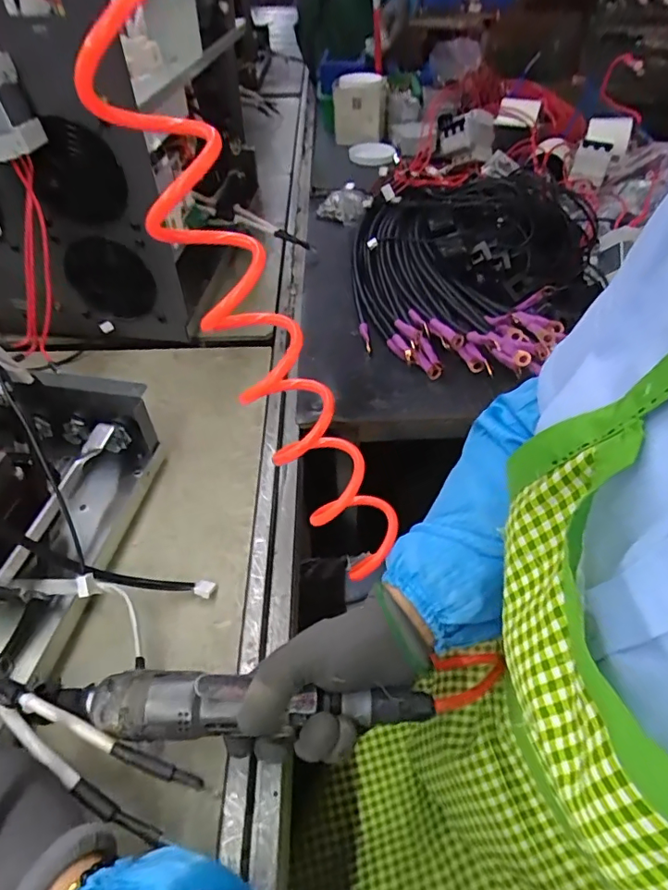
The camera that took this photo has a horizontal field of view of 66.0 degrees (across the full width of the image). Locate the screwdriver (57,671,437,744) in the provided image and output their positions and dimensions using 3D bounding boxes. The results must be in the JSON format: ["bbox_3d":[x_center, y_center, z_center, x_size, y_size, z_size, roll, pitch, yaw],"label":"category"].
[{"bbox_3d":[-0.054,0.165,0.333,0.238,0.034,0.037,1,47,-4],"label":"screwdriver"}]

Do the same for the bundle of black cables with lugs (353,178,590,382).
[{"bbox_3d":[0.172,-0.244,0.708,0.311,0.110,0.333,-1,47,1],"label":"bundle of black cables with lugs"}]

